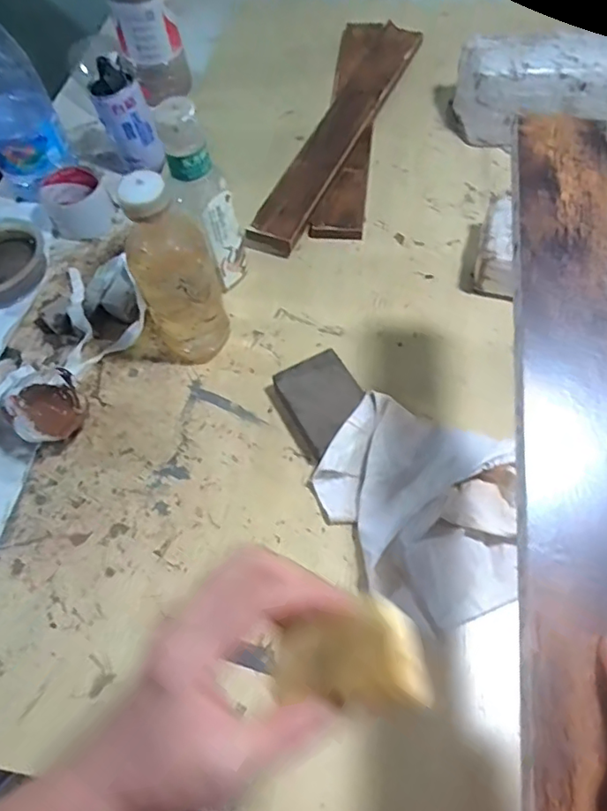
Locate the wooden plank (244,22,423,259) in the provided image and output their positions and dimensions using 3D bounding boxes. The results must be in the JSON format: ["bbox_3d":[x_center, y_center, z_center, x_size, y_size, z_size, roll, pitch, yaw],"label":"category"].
[{"bbox_3d":[0.053,-0.367,0.767,0.061,0.034,0.441,23,66,9],"label":"wooden plank"}]

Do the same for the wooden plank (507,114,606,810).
[{"bbox_3d":[0.142,0.025,0.306,0.065,0.008,0.453,7,68,6],"label":"wooden plank"}]

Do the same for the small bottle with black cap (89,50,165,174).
[{"bbox_3d":[-0.226,-0.365,0.748,0.067,0.140,0.052,-17,59,-6],"label":"small bottle with black cap"}]

